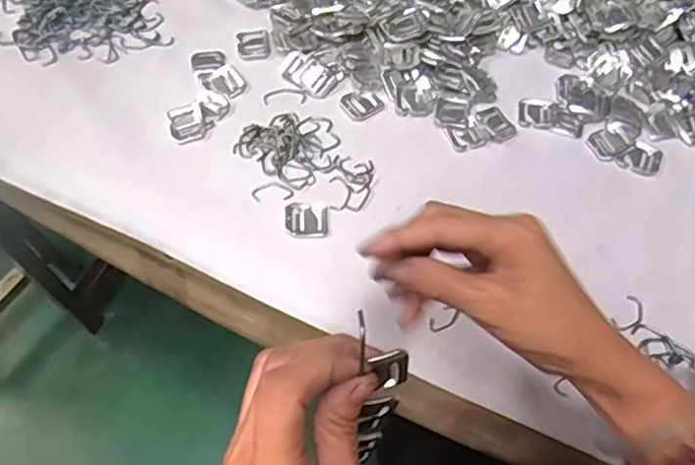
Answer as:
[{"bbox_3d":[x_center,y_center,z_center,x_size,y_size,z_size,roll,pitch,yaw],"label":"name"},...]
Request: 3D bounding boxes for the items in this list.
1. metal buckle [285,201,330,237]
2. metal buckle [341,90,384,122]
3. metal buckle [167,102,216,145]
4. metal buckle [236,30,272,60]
[{"bbox_3d":[-0.033,-0.011,0.496,0.035,0.004,0.032,-2,62,-3],"label":"metal buckle"},{"bbox_3d":[0.013,-0.117,0.553,0.034,0.004,0.032,-30,67,-16],"label":"metal buckle"},{"bbox_3d":[-0.139,-0.098,0.533,0.036,0.010,0.036,-22,65,-13],"label":"metal buckle"},{"bbox_3d":[-0.089,-0.180,0.580,0.031,0.004,0.035,-8,63,-6],"label":"metal buckle"}]

